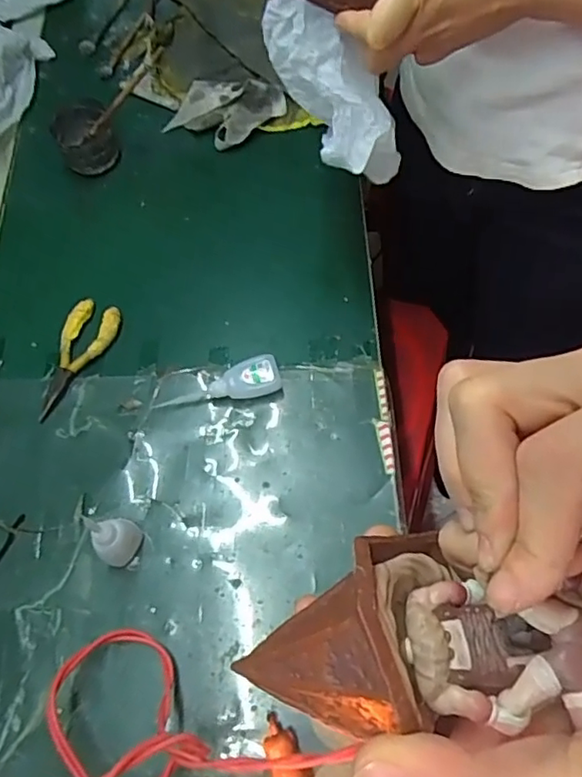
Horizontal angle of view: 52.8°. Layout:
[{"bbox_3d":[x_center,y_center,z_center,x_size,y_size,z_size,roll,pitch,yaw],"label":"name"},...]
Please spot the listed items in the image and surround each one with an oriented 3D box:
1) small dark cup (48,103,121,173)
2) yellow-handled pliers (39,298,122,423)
[{"bbox_3d":[-0.232,-0.281,0.662,0.063,0.038,0.081,-28,69,-11],"label":"small dark cup"},{"bbox_3d":[-0.210,-0.029,0.568,0.050,0.014,0.126,20,68,9],"label":"yellow-handled pliers"}]

